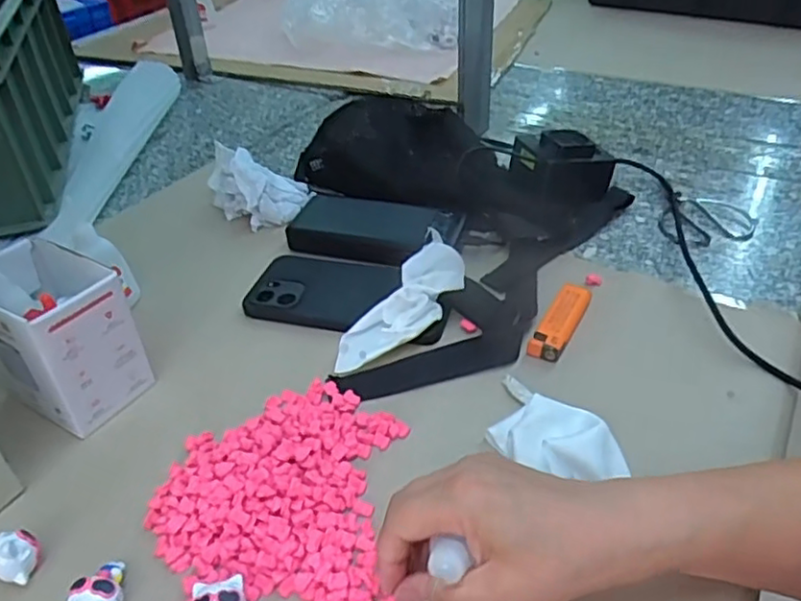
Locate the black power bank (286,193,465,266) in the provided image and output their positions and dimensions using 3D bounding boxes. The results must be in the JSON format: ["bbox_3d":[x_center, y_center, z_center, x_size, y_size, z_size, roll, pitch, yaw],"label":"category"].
[{"bbox_3d":[-0.027,-0.063,0.593,0.154,0.023,0.079,12,40,18],"label":"black power bank"}]

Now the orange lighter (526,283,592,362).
[{"bbox_3d":[0.122,0.014,0.489,0.025,0.013,0.085,19,42,25],"label":"orange lighter"}]

